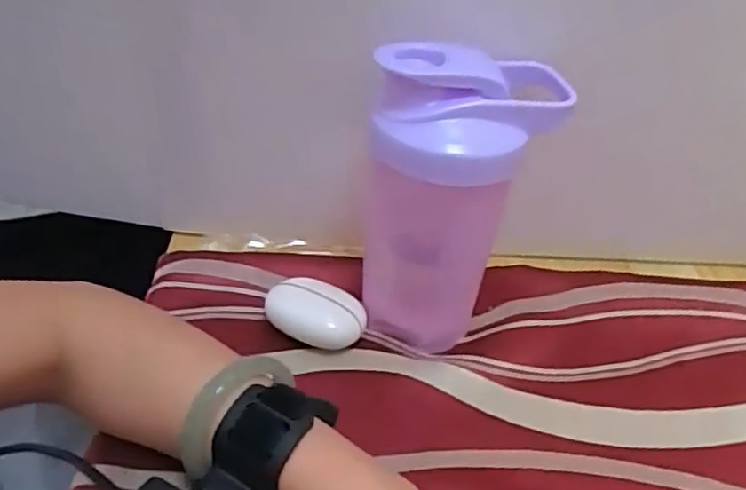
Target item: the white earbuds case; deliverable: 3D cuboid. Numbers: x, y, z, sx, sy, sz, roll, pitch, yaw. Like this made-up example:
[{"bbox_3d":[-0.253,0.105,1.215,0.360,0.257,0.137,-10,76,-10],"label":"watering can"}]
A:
[{"bbox_3d":[-0.035,0.043,0.404,0.060,0.029,0.036,24,42,23],"label":"white earbuds case"}]

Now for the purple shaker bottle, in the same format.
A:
[{"bbox_3d":[0.046,-0.023,0.381,0.099,0.178,0.079,9,38,6],"label":"purple shaker bottle"}]

